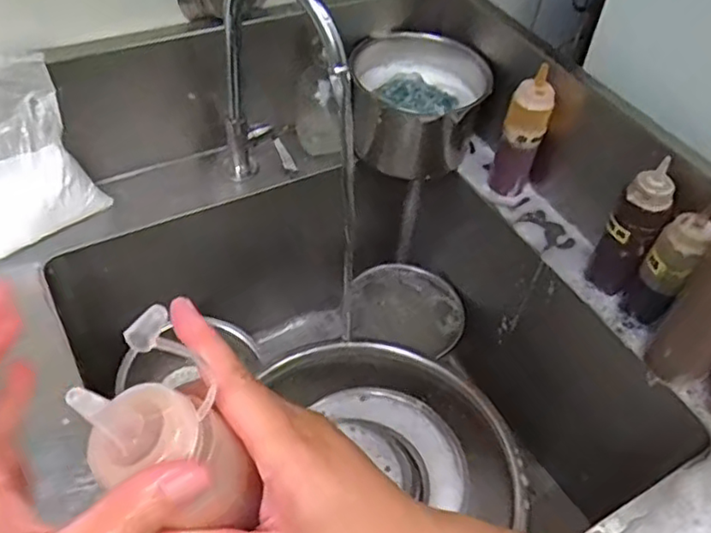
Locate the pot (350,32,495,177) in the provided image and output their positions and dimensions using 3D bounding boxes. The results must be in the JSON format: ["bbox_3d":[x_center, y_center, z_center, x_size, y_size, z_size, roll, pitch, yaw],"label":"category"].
[{"bbox_3d":[0.074,-0.201,0.839,0.156,0.145,0.142,3,49,-4],"label":"pot"}]

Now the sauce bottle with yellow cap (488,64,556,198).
[{"bbox_3d":[0.199,-0.158,0.761,0.048,0.163,0.041,17,49,9],"label":"sauce bottle with yellow cap"}]

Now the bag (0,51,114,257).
[{"bbox_3d":[-0.349,-0.109,0.646,0.068,0.197,0.143,38,55,24],"label":"bag"}]

